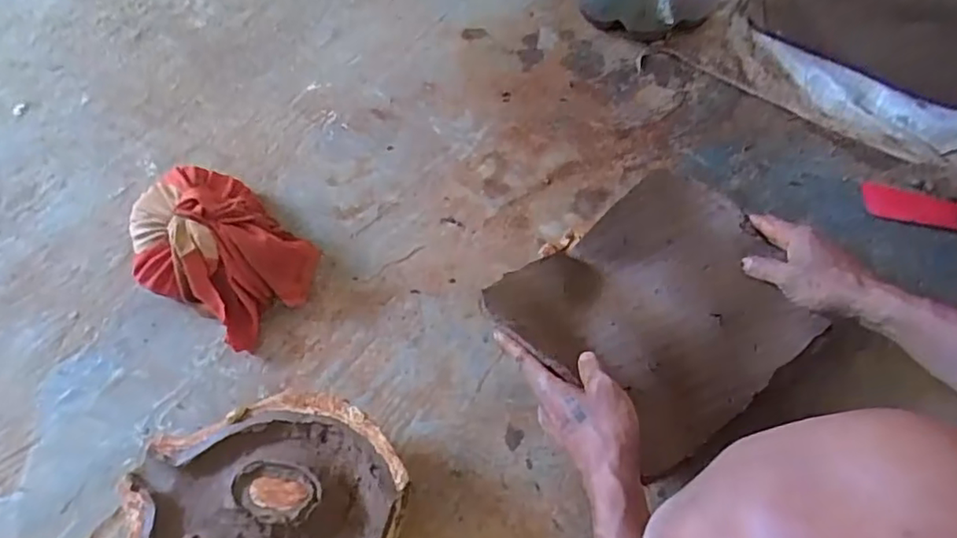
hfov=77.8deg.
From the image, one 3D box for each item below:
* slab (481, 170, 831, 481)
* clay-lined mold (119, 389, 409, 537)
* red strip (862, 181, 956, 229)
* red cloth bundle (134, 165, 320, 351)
[{"bbox_3d":[0.185,0.042,0.613,0.277,0.055,0.241,-36,68,-11],"label":"slab"},{"bbox_3d":[-0.224,0.251,0.571,0.254,0.070,0.276,24,64,16],"label":"clay-lined mold"},{"bbox_3d":[0.536,-0.080,0.736,0.108,0.005,0.048,13,71,13],"label":"red strip"},{"bbox_3d":[-0.322,-0.029,0.725,0.235,0.095,0.171,36,68,21],"label":"red cloth bundle"}]

